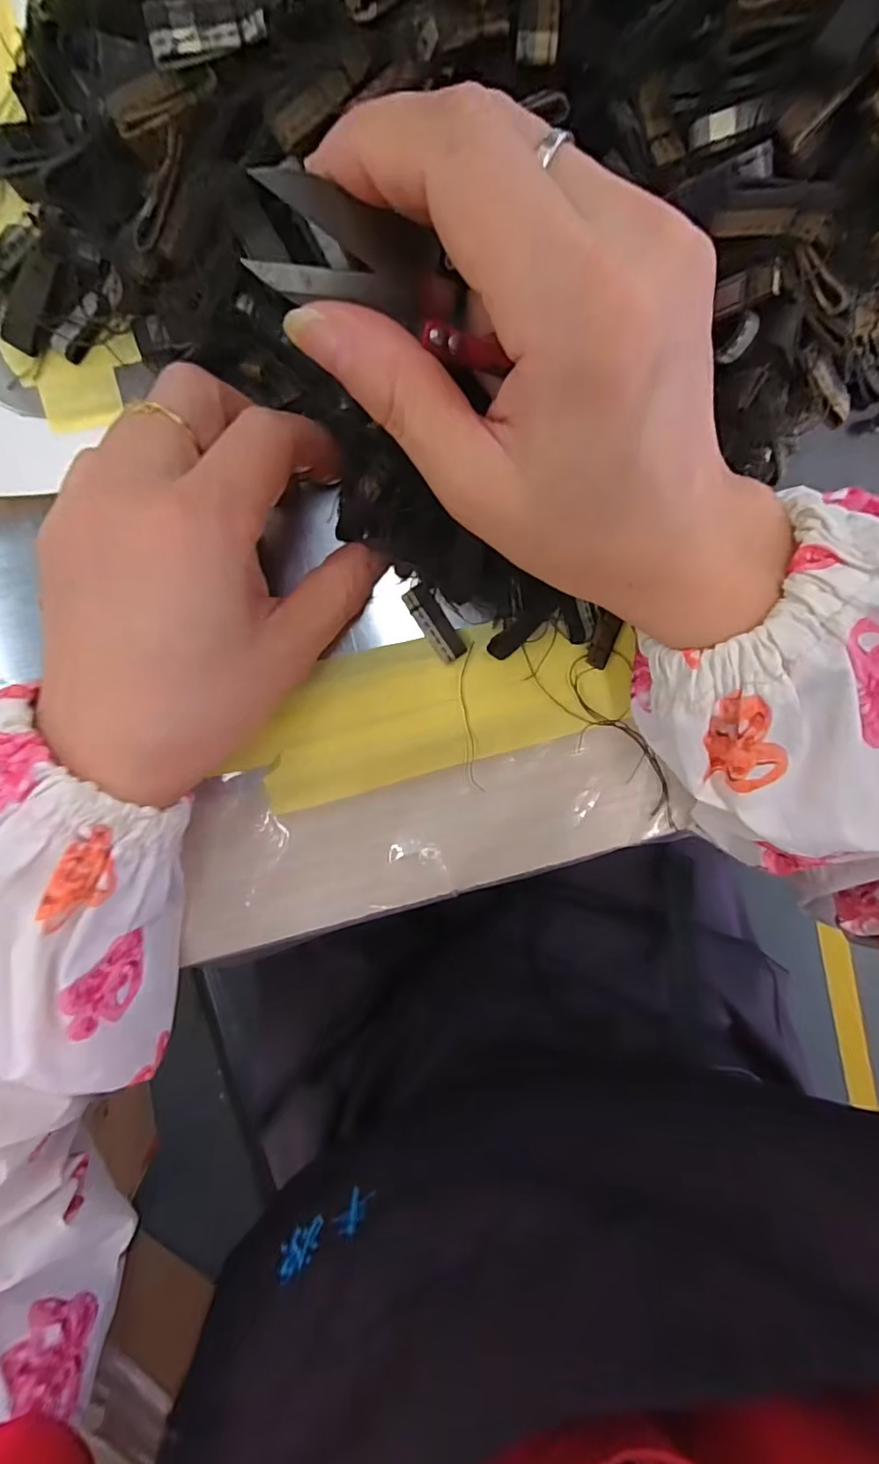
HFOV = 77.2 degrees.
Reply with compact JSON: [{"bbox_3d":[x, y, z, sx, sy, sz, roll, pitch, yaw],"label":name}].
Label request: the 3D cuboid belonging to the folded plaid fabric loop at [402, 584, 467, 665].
[{"bbox_3d":[-0.001,-0.038,0.194,0.010,0.005,0.028,-34,96,-2],"label":"folded plaid fabric loop"}]

